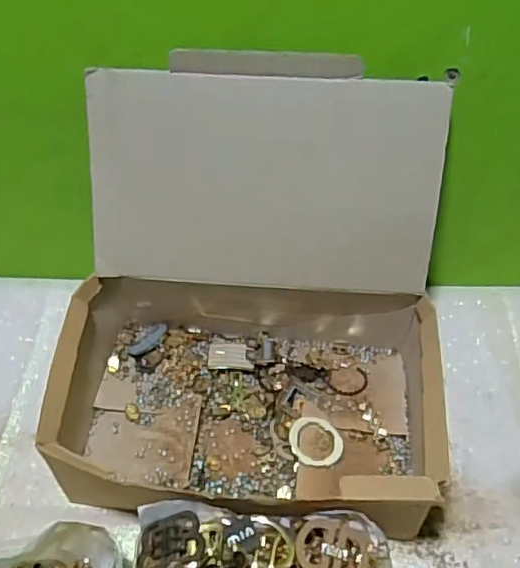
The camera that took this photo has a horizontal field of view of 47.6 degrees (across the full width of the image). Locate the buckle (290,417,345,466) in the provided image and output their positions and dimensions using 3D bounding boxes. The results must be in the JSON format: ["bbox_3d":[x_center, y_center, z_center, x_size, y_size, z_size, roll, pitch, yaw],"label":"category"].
[{"bbox_3d":[0.053,0.148,0.555,0.050,0.007,0.048,4,52,-3],"label":"buckle"}]

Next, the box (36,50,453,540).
[{"bbox_3d":[-0.009,0.019,0.513,0.332,0.272,0.306,5,51,5],"label":"box"}]

